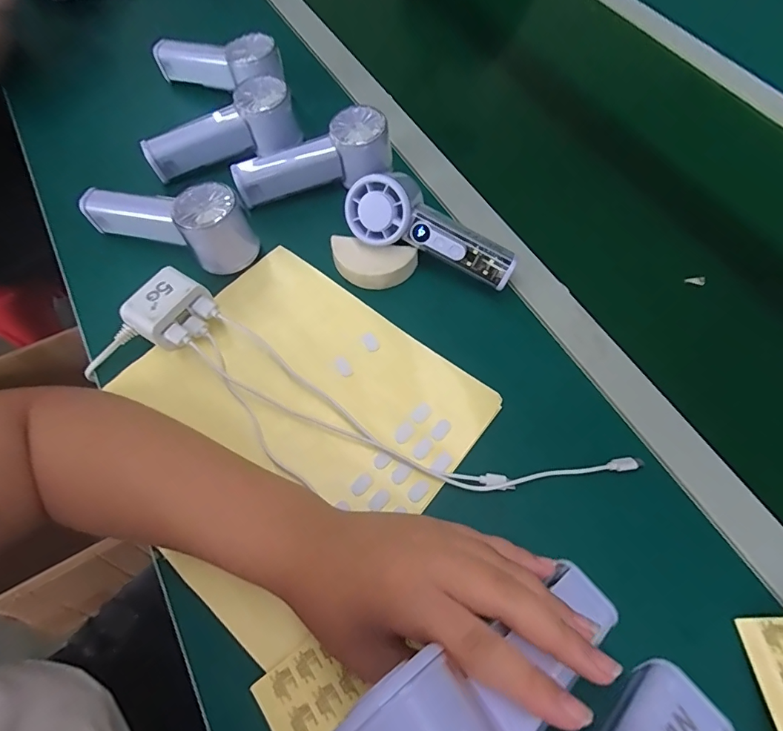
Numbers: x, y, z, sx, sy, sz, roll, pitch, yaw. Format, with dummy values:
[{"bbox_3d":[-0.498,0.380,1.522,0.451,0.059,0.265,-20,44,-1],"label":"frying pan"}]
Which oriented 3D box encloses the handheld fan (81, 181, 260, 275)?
[{"bbox_3d":[-0.196,-0.129,0.400,0.161,0.064,0.053,14,63,5],"label":"handheld fan"}]

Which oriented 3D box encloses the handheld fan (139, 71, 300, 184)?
[{"bbox_3d":[-0.171,-0.236,0.451,0.152,0.059,0.047,-28,67,-16],"label":"handheld fan"}]

